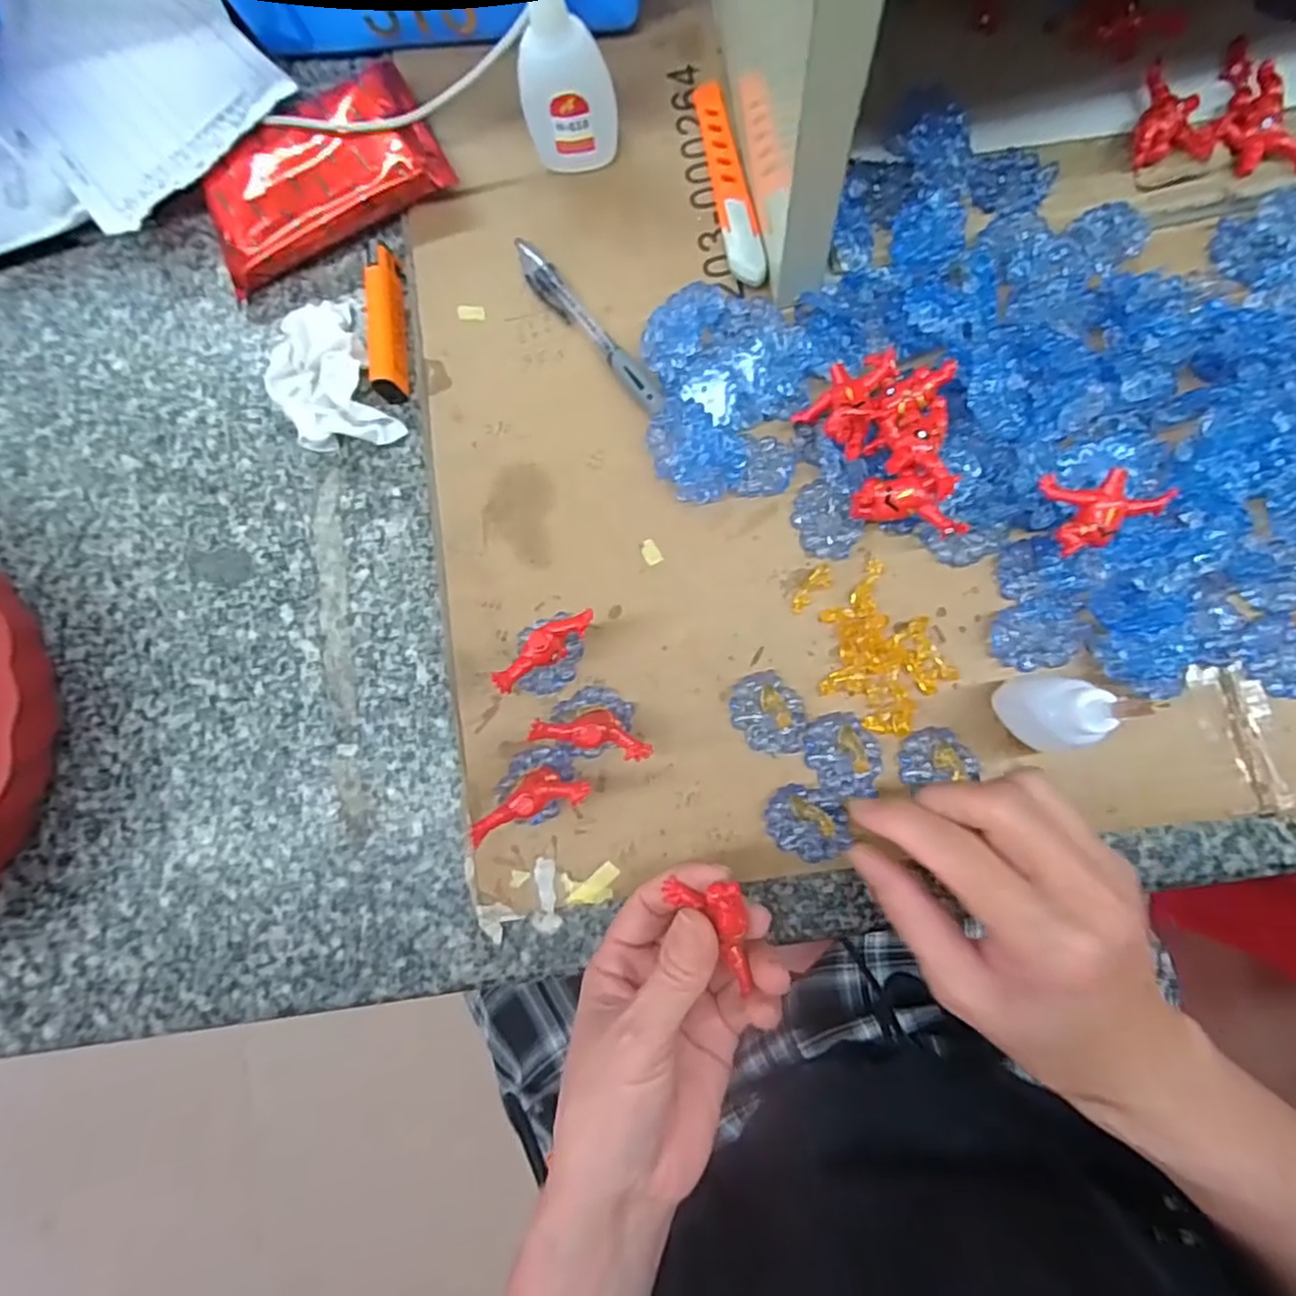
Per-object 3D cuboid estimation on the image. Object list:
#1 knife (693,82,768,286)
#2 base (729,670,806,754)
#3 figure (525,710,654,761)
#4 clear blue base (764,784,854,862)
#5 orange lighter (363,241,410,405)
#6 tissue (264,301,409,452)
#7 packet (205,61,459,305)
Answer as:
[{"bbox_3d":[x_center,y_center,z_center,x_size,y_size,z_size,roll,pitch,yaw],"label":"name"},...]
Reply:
[{"bbox_3d":[0.041,-0.240,0.350,0.017,0.012,0.120,-12,82,5],"label":"knife"},{"bbox_3d":[0.056,0.030,0.311,0.030,0.009,0.038,-37,81,1],"label":"base"},{"bbox_3d":[-0.020,0.036,0.296,0.047,0.052,0.017,12,85,8],"label":"figure"},{"bbox_3d":[0.071,0.078,0.303,0.036,0.010,0.030,21,86,9],"label":"clear blue base"},{"bbox_3d":[-0.138,-0.173,0.358,0.013,0.017,0.081,-6,83,6],"label":"orange lighter"},{"bbox_3d":[-0.169,-0.139,0.358,0.054,0.024,0.088,-26,81,3],"label":"tissue"},{"bbox_3d":[-0.182,-0.266,0.372,0.130,0.025,0.097,-22,81,4],"label":"packet"}]

